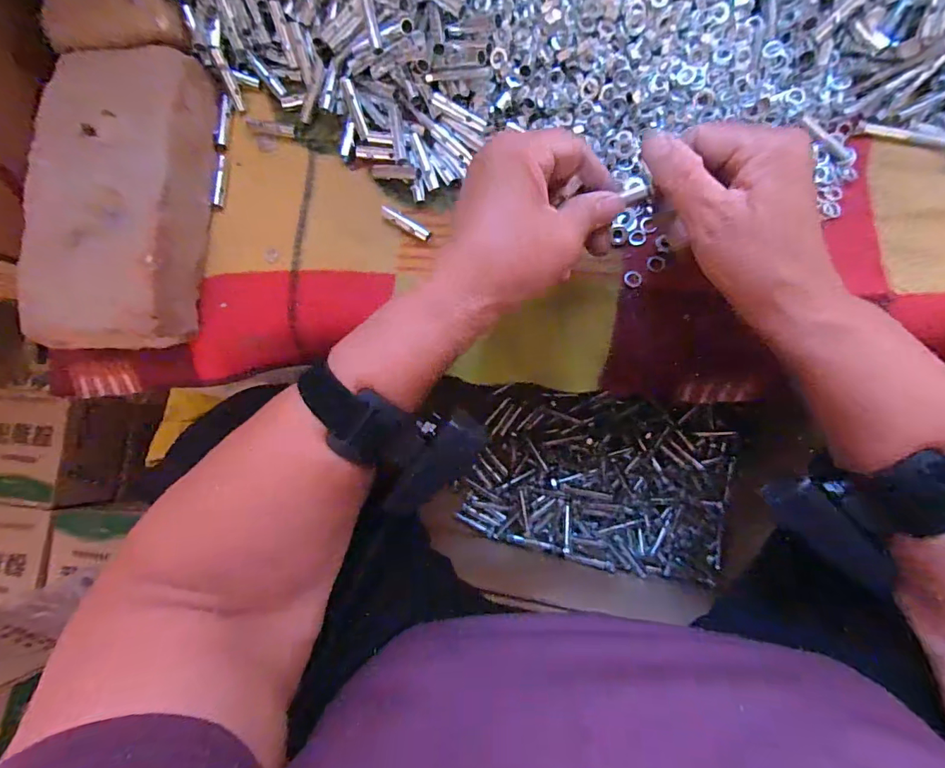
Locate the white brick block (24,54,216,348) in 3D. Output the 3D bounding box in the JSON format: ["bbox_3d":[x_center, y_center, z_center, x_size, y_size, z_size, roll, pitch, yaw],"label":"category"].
[{"bbox_3d":[-0.272,-0.141,0.363,0.115,0.054,0.225,-3,84,7],"label":"white brick block"}]

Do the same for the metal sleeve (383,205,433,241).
[{"bbox_3d":[-0.051,-0.125,0.361,0.046,0.007,0.008,33,89,9],"label":"metal sleeve"}]

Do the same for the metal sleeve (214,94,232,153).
[{"bbox_3d":[-0.210,-0.220,0.390,0.011,0.007,0.052,0,84,7],"label":"metal sleeve"}]

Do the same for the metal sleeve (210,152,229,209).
[{"bbox_3d":[-0.209,-0.169,0.383,0.007,0.009,0.049,0,84,7],"label":"metal sleeve"}]

